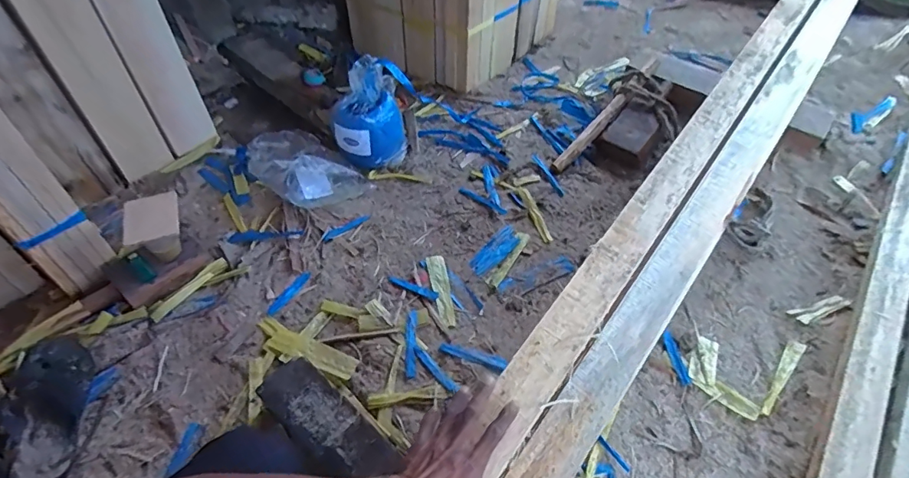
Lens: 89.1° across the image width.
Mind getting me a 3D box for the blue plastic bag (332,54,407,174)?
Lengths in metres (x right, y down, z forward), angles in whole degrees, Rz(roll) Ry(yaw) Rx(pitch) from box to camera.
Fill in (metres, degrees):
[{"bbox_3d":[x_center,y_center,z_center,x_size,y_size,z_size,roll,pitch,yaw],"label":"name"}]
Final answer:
[{"bbox_3d":[-0.220,-0.313,1.194,0.180,0.247,0.151,4,50,-1],"label":"blue plastic bag"}]

